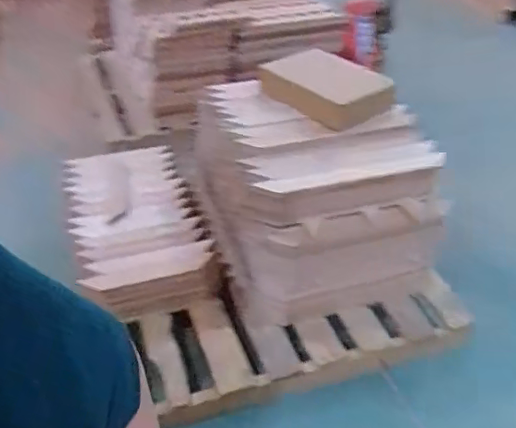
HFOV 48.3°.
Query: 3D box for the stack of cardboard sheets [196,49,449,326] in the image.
[{"bbox_3d":[0.157,-0.116,1.887,0.603,0.555,0.759,-14,39,-20],"label":"stack of cardboard sheets"}]

